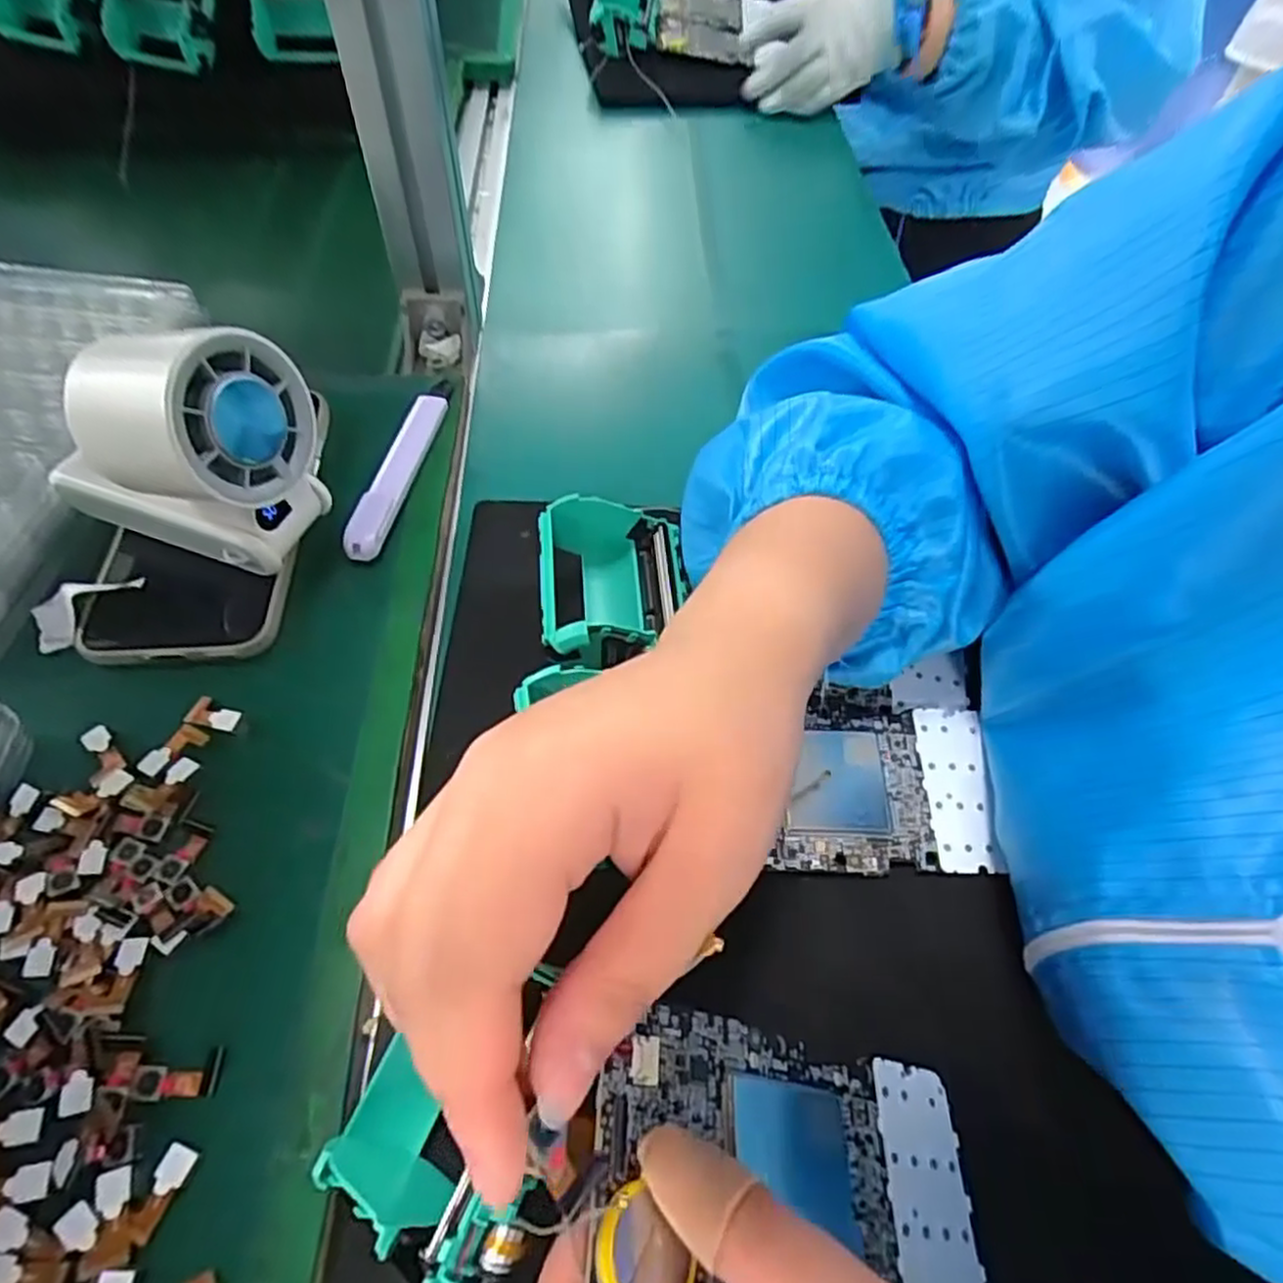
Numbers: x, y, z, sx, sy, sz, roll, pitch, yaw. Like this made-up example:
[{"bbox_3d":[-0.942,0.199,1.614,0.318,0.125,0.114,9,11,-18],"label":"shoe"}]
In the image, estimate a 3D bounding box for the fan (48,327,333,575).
[{"bbox_3d":[-0.179,-0.070,0.283,0.097,0.100,0.060,13,55,2],"label":"fan"}]

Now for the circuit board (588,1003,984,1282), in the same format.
[{"bbox_3d":[0.042,0.137,0.186,0.125,0.004,0.063,26,43,-25],"label":"circuit board"}]

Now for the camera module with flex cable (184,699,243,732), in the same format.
[{"bbox_3d":[-0.165,0.028,0.278,0.022,0.004,0.011,19,54,13],"label":"camera module with flex cable"}]

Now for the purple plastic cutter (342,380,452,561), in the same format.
[{"bbox_3d":[-0.118,-0.092,0.359,0.017,0.010,0.130,7,52,4],"label":"purple plastic cutter"}]

